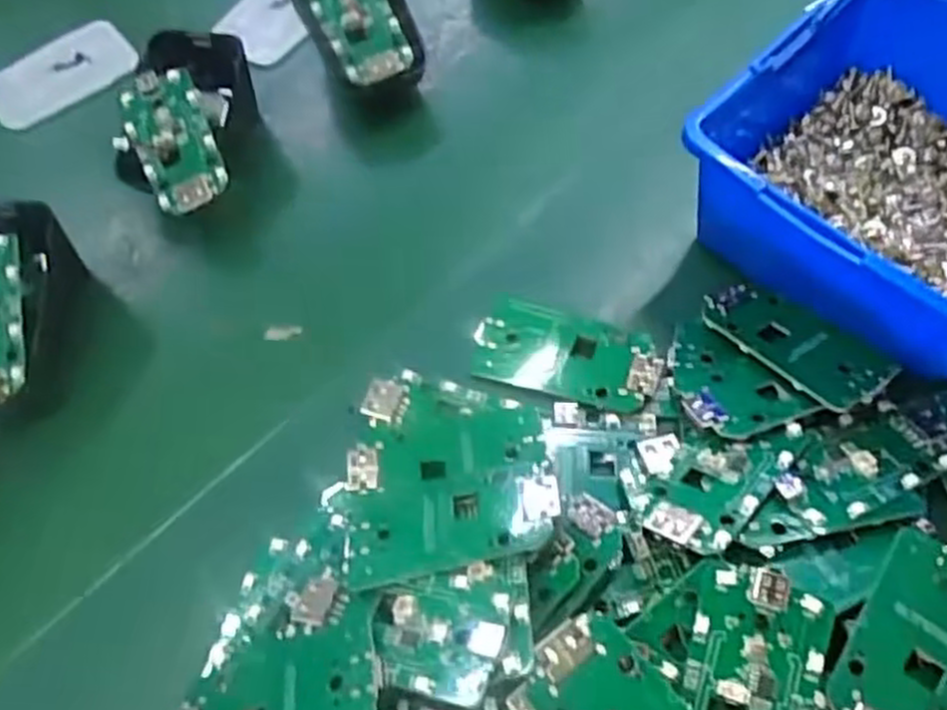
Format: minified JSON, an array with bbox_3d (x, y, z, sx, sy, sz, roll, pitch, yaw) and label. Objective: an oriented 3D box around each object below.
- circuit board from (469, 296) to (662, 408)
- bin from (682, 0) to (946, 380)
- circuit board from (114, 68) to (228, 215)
[{"bbox_3d":[0.032,-0.001,0.274,0.063,0.007,0.029,15,64,14],"label":"circuit board"},{"bbox_3d":[0.146,-0.053,0.270,0.126,0.065,0.120,39,71,17],"label":"bin"},{"bbox_3d":[-0.122,-0.084,0.317,0.036,0.006,0.061,-23,74,3],"label":"circuit board"}]

